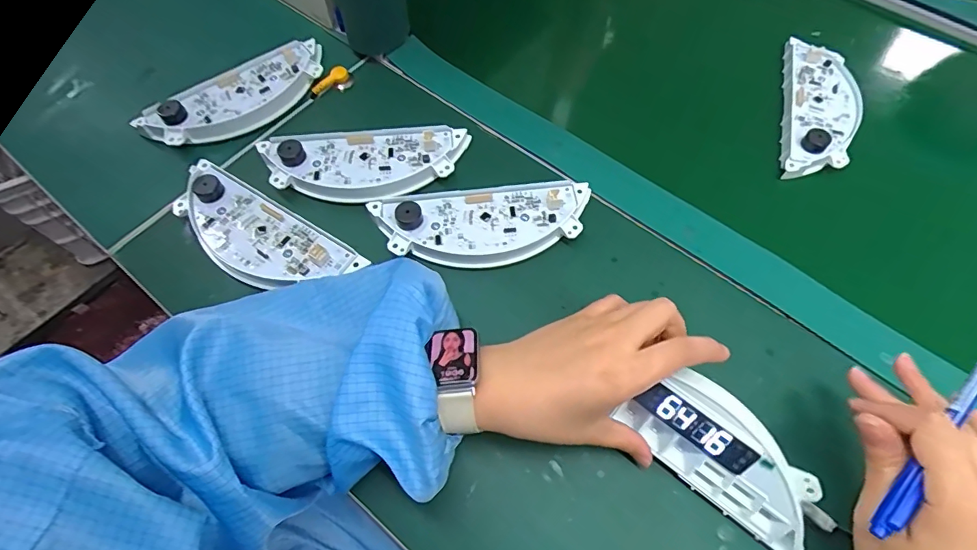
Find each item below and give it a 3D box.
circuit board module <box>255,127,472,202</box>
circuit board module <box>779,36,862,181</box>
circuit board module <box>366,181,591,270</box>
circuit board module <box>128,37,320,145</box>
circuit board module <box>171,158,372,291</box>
[{"bbox_3d":[-0.106,-0.096,0.419,0.176,0.019,0.072,-5,63,-4],"label":"circuit board module"},{"bbox_3d":[0.317,-0.160,0.467,0.067,0.017,0.170,17,64,7],"label":"circuit board module"},{"bbox_3d":[-0.002,-0.041,0.397,0.171,0.022,0.067,-9,63,-5],"label":"circuit board module"},{"bbox_3d":[-0.233,-0.163,0.459,0.177,0.032,0.081,-29,67,-15],"label":"circuit board module"},{"bbox_3d":[-0.186,-0.032,0.389,0.171,0.024,0.066,31,66,14],"label":"circuit board module"}]

